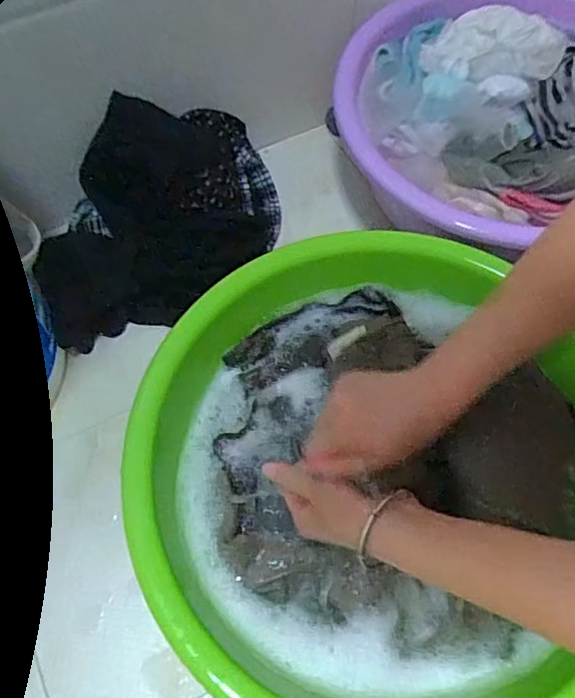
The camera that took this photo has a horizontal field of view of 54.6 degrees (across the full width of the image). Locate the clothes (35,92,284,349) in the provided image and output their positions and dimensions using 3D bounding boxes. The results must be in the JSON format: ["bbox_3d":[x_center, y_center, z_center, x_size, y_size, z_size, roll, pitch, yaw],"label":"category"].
[{"bbox_3d":[-0.160,-0.167,0.677,0.316,0.158,0.194,-21,65,-11],"label":"clothes"}]

